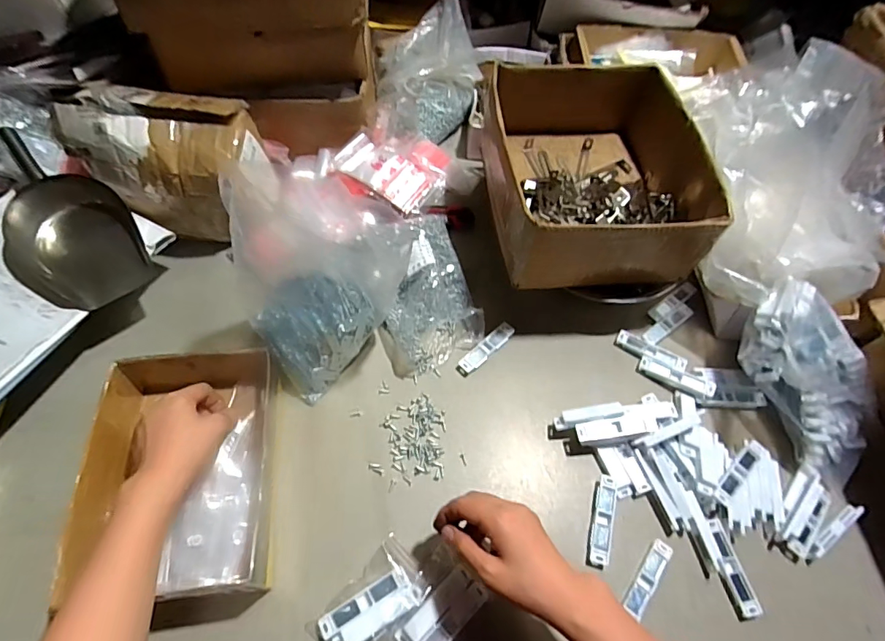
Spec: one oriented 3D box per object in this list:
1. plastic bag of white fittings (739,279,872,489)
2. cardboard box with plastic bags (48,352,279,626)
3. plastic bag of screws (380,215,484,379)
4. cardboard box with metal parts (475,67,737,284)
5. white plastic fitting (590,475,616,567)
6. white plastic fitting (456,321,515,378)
[{"bbox_3d":[0.454,0.076,0.586,0.103,0.086,0.244,-25,94,-18],"label":"plastic bag of white fittings"},{"bbox_3d":[-0.271,0.162,0.503,0.179,0.067,0.271,-3,59,-6],"label":"cardboard box with plastic bags"},{"bbox_3d":[-0.028,-0.051,0.661,0.135,0.087,0.224,-14,61,-12],"label":"plastic bag of screws"},{"bbox_3d":[0.196,-0.200,0.641,0.253,0.117,0.296,-3,59,-6],"label":"cardboard box with metal parts"},{"bbox_3d":[0.187,0.229,0.545,0.019,0.010,0.098,17,59,6],"label":"white plastic fitting"},{"bbox_3d":[0.059,0.039,0.652,0.099,0.014,0.025,-38,69,-23],"label":"white plastic fitting"}]

